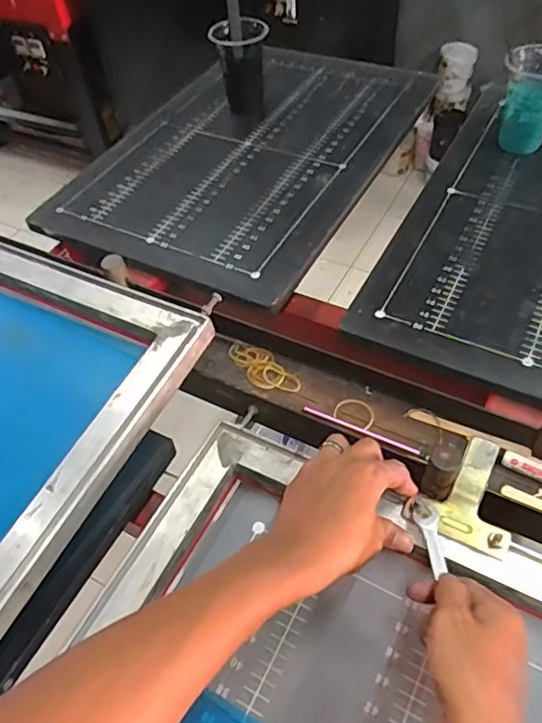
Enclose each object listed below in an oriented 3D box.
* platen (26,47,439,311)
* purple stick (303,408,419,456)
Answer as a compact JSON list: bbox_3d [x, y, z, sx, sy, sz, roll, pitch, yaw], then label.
[{"bbox_3d":[-0.022,-0.329,0.887,0.387,0.025,0.588,21,55,20],"label":"platen"},{"bbox_3d":[0.084,0.064,0.544,0.114,0.004,0.008,20,55,20],"label":"purple stick"}]

